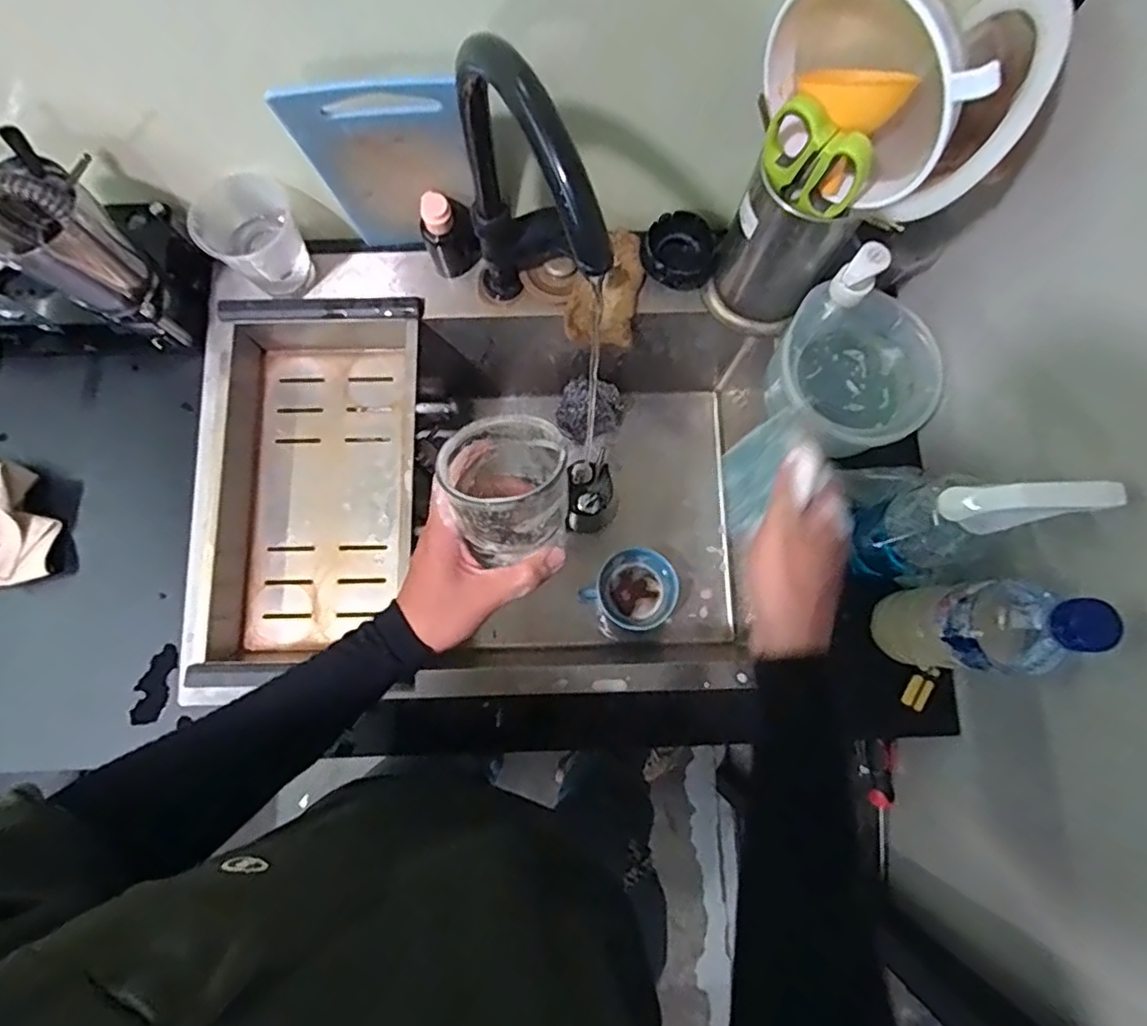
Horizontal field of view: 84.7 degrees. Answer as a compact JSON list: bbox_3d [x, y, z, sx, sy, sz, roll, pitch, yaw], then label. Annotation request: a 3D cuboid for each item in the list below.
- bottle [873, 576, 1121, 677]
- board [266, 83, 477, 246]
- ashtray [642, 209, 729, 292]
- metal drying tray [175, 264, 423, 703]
[{"bbox_3d":[0.308,0.087,0.476,0.069,0.214,0.065,1,79,0],"label":"bottle"},{"bbox_3d":[-0.152,-0.287,0.545,0.125,0.243,0.011,-4,90,-4],"label":"board"},{"bbox_3d":[0.109,-0.264,0.639,0.074,0.033,0.065,14,79,2],"label":"ashtray"},{"bbox_3d":[-0.265,-0.030,0.638,0.209,0.066,0.376,0,79,-1],"label":"metal drying tray"}]

